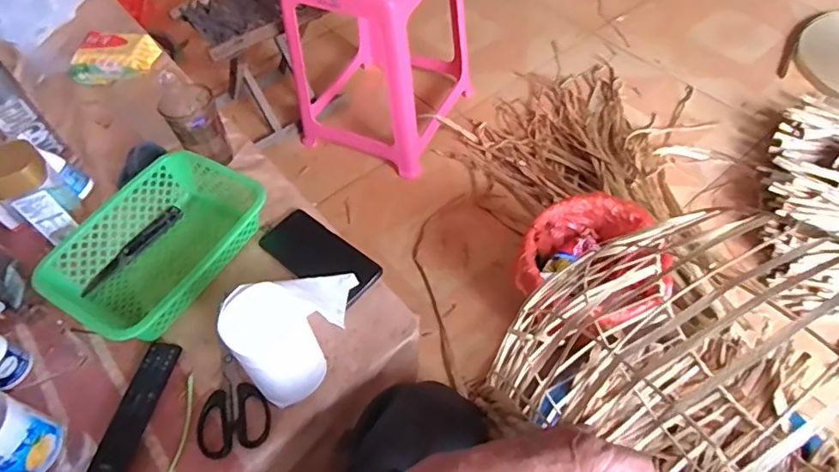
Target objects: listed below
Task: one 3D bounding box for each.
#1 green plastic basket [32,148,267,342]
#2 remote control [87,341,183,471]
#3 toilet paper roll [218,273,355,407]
[{"bbox_3d":[-0.323,0.011,0.680,0.184,0.068,0.249,24,60,19],"label":"green plastic basket"},{"bbox_3d":[-0.304,0.184,0.572,0.036,0.015,0.145,8,56,9],"label":"remote control"},{"bbox_3d":[-0.124,0.087,0.565,0.078,0.114,0.156,34,63,24],"label":"toilet paper roll"}]

